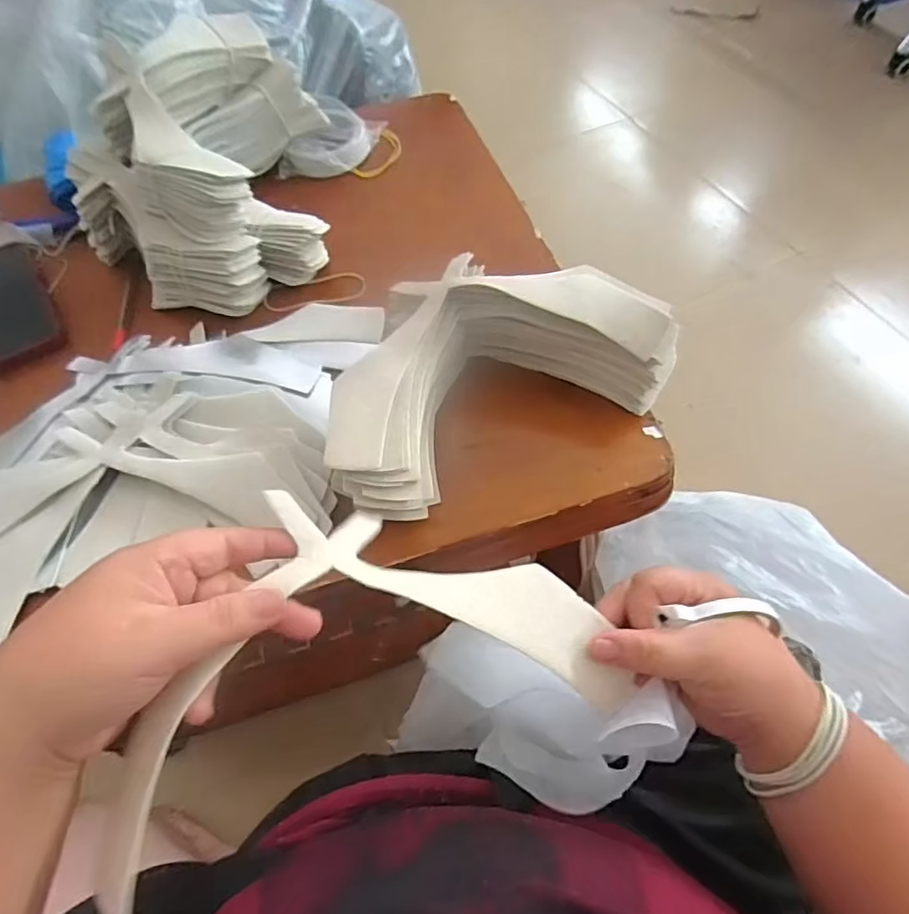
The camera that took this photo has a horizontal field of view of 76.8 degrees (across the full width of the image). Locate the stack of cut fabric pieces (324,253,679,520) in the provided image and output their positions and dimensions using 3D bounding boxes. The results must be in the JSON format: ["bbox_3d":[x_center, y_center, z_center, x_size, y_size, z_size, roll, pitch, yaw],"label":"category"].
[{"bbox_3d":[0.022,-0.074,0.472,0.280,0.083,0.158,-25,63,-15],"label":"stack of cut fabric pieces"}]

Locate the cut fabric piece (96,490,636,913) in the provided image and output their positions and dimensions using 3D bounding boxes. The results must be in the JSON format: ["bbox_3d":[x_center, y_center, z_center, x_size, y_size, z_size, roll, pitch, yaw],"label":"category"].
[{"bbox_3d":[-0.036,0.092,0.293,0.250,0.049,0.146,-6,59,-23],"label":"cut fabric piece"}]

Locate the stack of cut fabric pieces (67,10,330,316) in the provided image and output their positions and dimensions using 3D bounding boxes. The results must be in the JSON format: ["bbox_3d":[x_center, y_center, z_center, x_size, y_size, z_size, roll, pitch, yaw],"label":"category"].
[{"bbox_3d":[-0.259,-0.300,0.577,0.235,0.134,0.313,-5,60,-4],"label":"stack of cut fabric pieces"}]

